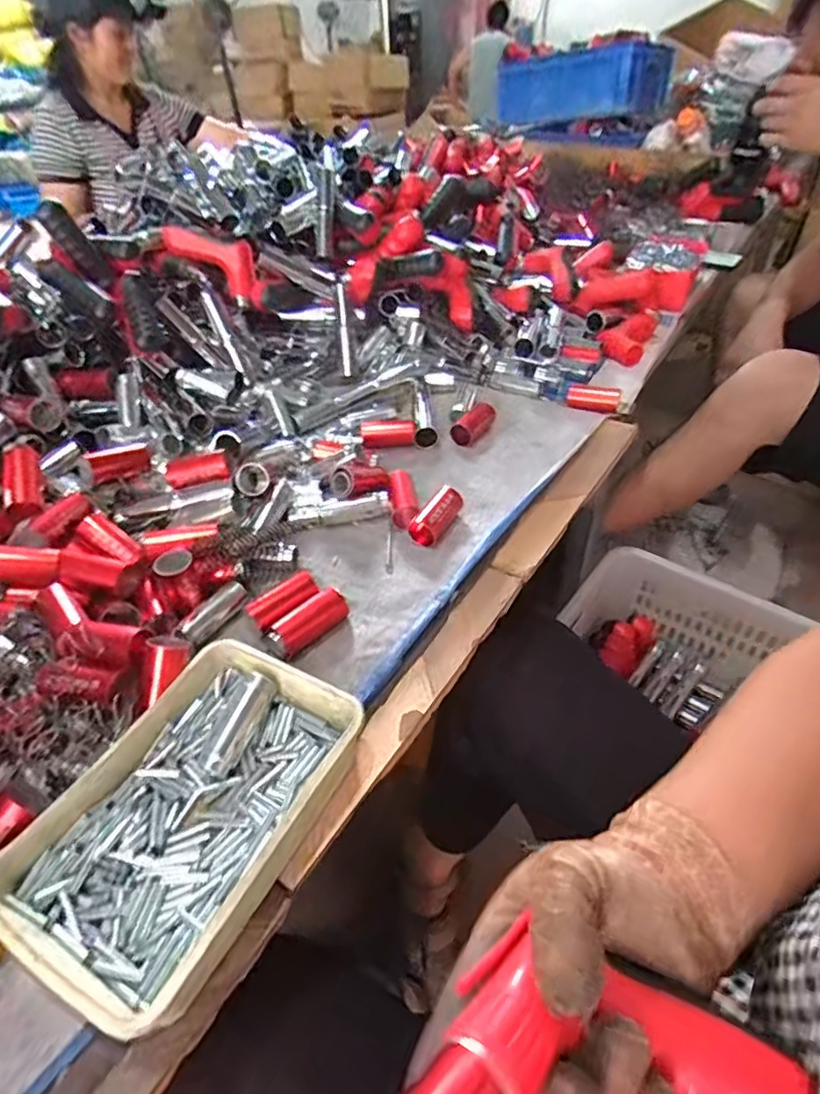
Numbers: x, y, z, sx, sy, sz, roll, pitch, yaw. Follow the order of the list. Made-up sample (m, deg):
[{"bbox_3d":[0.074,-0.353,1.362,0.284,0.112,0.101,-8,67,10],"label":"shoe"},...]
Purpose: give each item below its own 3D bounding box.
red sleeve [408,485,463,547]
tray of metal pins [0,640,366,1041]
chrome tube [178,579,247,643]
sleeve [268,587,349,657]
[{"bbox_3d":[0.026,-0.032,0.563,0.034,0.026,0.060,22,48,25],"label":"red sleeve"},{"bbox_3d":[-0.134,0.159,0.362,0.140,0.039,0.202,20,47,23],"label":"tray of metal pins"},{"bbox_3d":[-0.167,0.056,0.491,0.023,0.021,0.067,23,48,26],"label":"chrome tube"},{"bbox_3d":[-0.084,0.061,0.487,0.064,0.020,0.027,-35,49,-11],"label":"sleeve"}]

